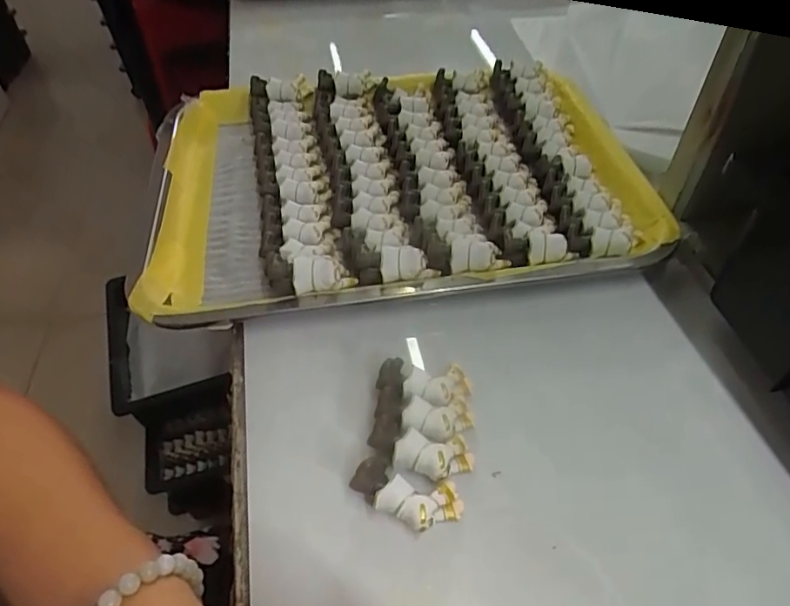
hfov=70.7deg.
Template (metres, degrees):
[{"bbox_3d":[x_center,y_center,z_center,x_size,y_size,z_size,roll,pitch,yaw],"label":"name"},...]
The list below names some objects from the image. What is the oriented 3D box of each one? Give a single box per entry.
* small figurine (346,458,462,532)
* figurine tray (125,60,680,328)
[{"bbox_3d":[0.006,0.089,0.256,0.052,0.014,0.023,20,51,2],"label":"small figurine"},{"bbox_3d":[-0.005,-0.105,0.417,0.346,0.040,0.277,-8,49,-5],"label":"figurine tray"}]

